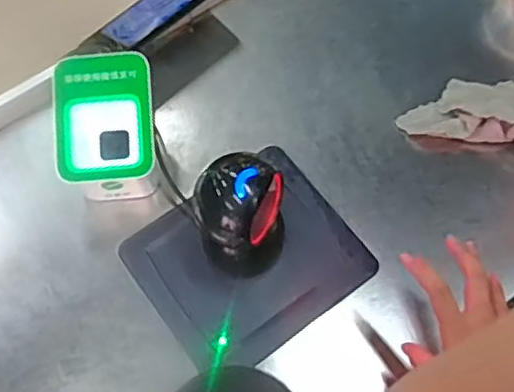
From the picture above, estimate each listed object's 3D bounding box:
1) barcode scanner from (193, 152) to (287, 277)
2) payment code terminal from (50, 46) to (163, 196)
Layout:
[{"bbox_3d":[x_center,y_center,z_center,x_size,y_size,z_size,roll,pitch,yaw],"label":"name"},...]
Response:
[{"bbox_3d":[-0.016,0.016,0.669,0.087,0.153,0.094,0,66,-1],"label":"barcode scanner"},{"bbox_3d":[-0.166,-0.071,0.730,0.104,0.112,0.132,-4,66,-2],"label":"payment code terminal"}]

